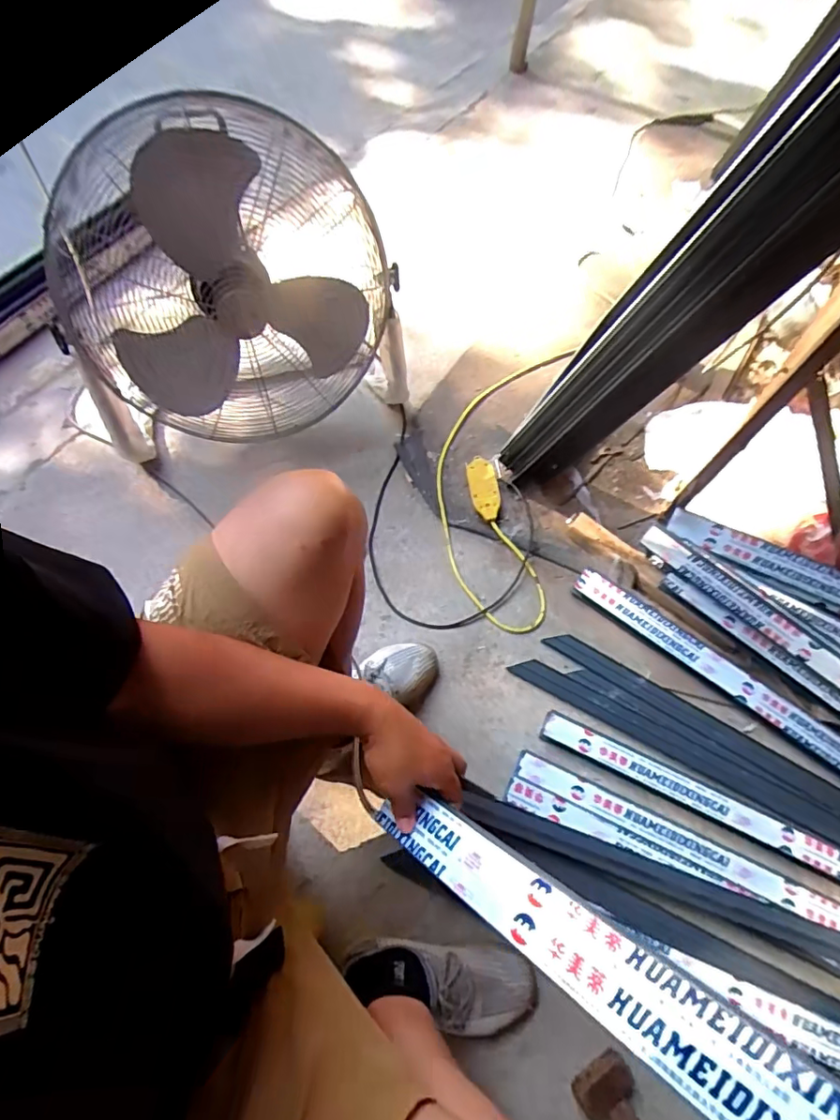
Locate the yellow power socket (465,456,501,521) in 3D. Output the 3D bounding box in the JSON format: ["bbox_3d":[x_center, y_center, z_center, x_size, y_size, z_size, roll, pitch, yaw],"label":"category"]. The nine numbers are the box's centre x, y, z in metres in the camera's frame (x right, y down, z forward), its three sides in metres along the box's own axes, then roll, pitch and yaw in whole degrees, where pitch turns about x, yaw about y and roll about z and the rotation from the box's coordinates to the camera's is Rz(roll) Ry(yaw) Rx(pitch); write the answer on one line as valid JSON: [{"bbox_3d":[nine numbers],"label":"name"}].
[{"bbox_3d":[0.132,-0.146,1.129,0.059,0.051,0.136,-7,66,-7],"label":"yellow power socket"}]

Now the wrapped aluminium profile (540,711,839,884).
[{"bbox_3d":[0.540,0.431,0.889,0.704,0.031,0.054,24,66,8],"label":"wrapped aluminium profile"}]

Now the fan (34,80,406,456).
[{"bbox_3d":[-0.352,-0.495,1.006,0.596,0.496,0.292,-17,67,-11],"label":"fan"}]

